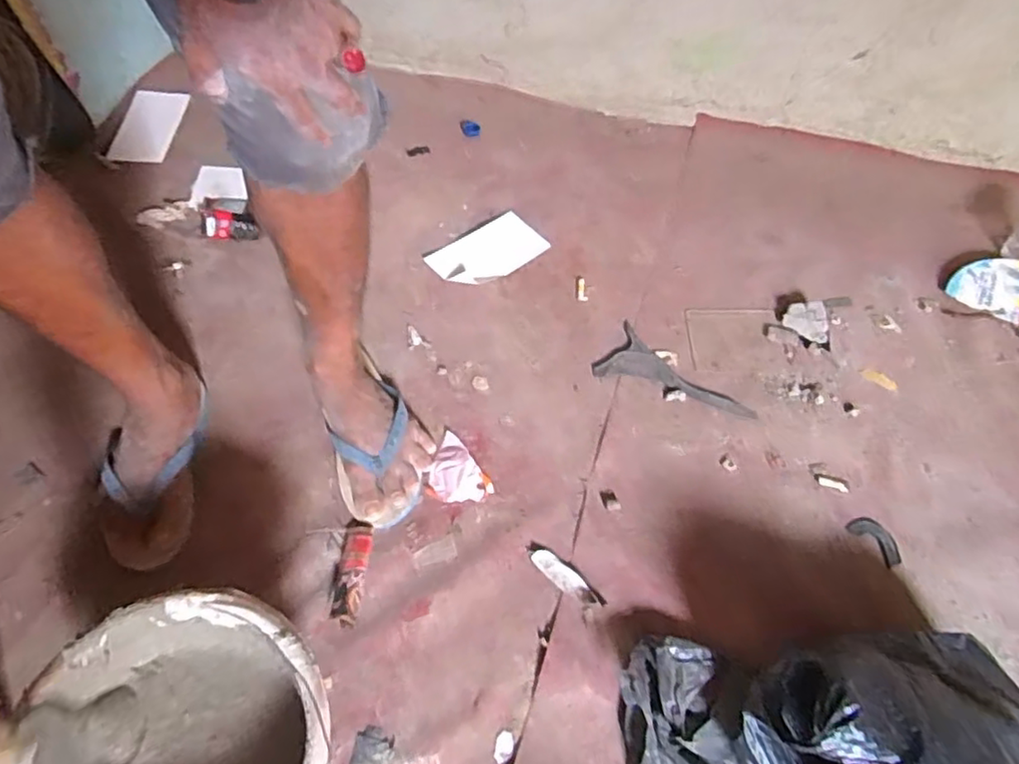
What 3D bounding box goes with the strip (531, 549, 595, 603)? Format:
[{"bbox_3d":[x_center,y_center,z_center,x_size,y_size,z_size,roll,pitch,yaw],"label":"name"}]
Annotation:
[{"bbox_3d":[0.061,0.221,0.737,0.084,0.004,0.027,37,66,23],"label":"strip"}]

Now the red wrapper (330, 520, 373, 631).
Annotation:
[{"bbox_3d":[-0.182,0.215,0.736,0.036,0.021,0.121,1,57,4],"label":"red wrapper"}]

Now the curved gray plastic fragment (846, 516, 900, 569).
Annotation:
[{"bbox_3d":[0.428,0.184,0.754,0.036,0.010,0.064,-30,60,-15],"label":"curved gray plastic fragment"}]

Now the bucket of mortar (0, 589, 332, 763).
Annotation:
[{"bbox_3d":[-0.265,0.336,0.574,0.244,0.207,0.237,-2,57,2],"label":"bucket of mortar"}]

